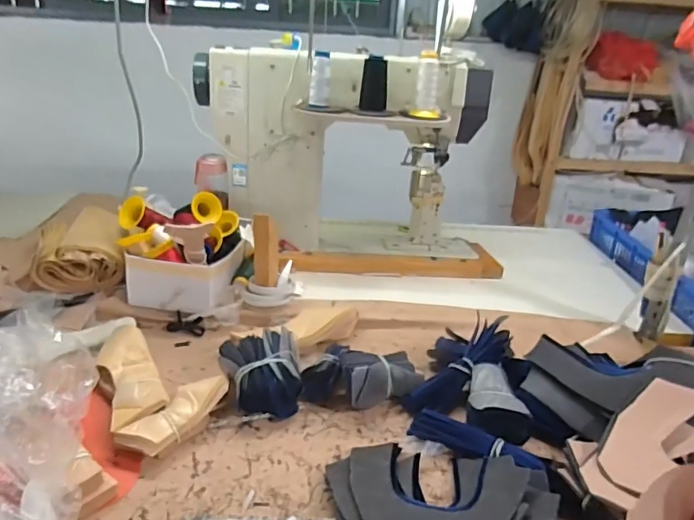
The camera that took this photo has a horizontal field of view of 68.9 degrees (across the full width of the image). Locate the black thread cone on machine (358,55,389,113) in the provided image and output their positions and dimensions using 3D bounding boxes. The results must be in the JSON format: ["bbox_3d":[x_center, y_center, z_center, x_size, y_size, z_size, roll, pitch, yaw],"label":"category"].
[{"bbox_3d":[0.054,-0.344,0.976,0.051,0.084,0.048,6,25,5],"label":"black thread cone on machine"}]

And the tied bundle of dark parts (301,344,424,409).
[{"bbox_3d":[0.024,0.170,0.740,0.167,0.070,0.101,6,25,6],"label":"tied bundle of dark parts"}]

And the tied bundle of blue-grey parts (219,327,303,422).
[{"bbox_3d":[-0.123,0.164,0.718,0.113,0.079,0.103,-1,25,-10],"label":"tied bundle of blue-grey parts"}]

